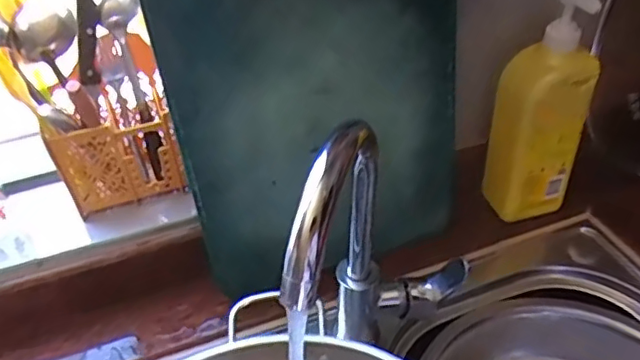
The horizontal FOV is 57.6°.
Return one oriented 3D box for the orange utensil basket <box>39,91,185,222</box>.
[{"bbox_3d":[-0.228,-0.035,0.662,0.124,0.110,0.069,-16,41,-14],"label":"orange utensil basket"}]

